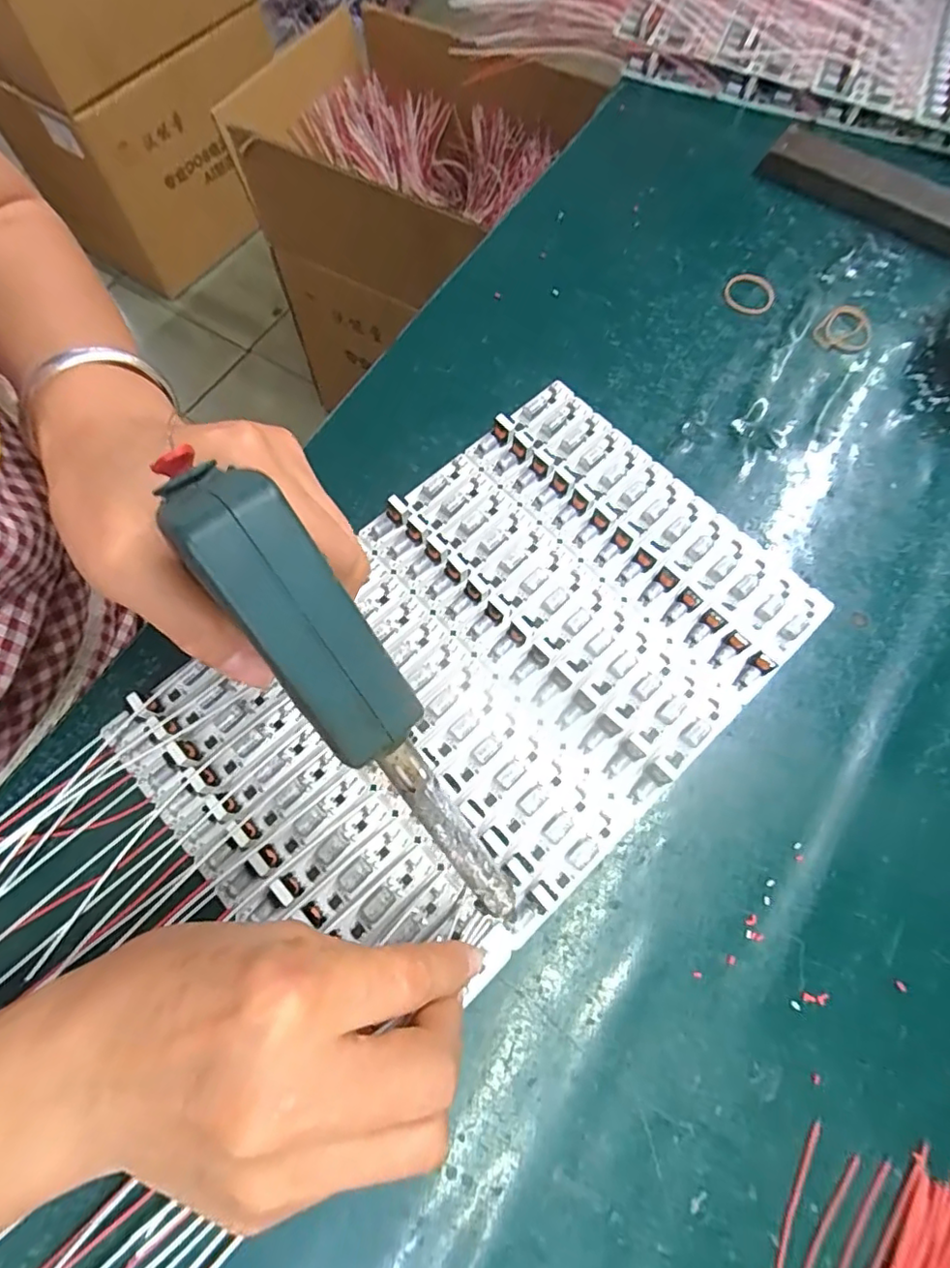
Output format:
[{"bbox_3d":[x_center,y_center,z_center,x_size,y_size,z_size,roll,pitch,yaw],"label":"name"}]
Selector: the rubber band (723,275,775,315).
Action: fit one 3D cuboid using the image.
[{"bbox_3d":[0.175,-0.216,0.361,0.031,0.004,0.029,0,83,1],"label":"rubber band"}]

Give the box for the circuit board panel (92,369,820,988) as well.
[{"bbox_3d":[0.004,0.017,0.265,0.293,0.010,0.185,-41,76,-14],"label":"circuit board panel"}]

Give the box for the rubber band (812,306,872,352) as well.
[{"bbox_3d":[0.227,-0.185,0.345,0.042,0.004,0.029,-39,76,-13],"label":"rubber band"}]

